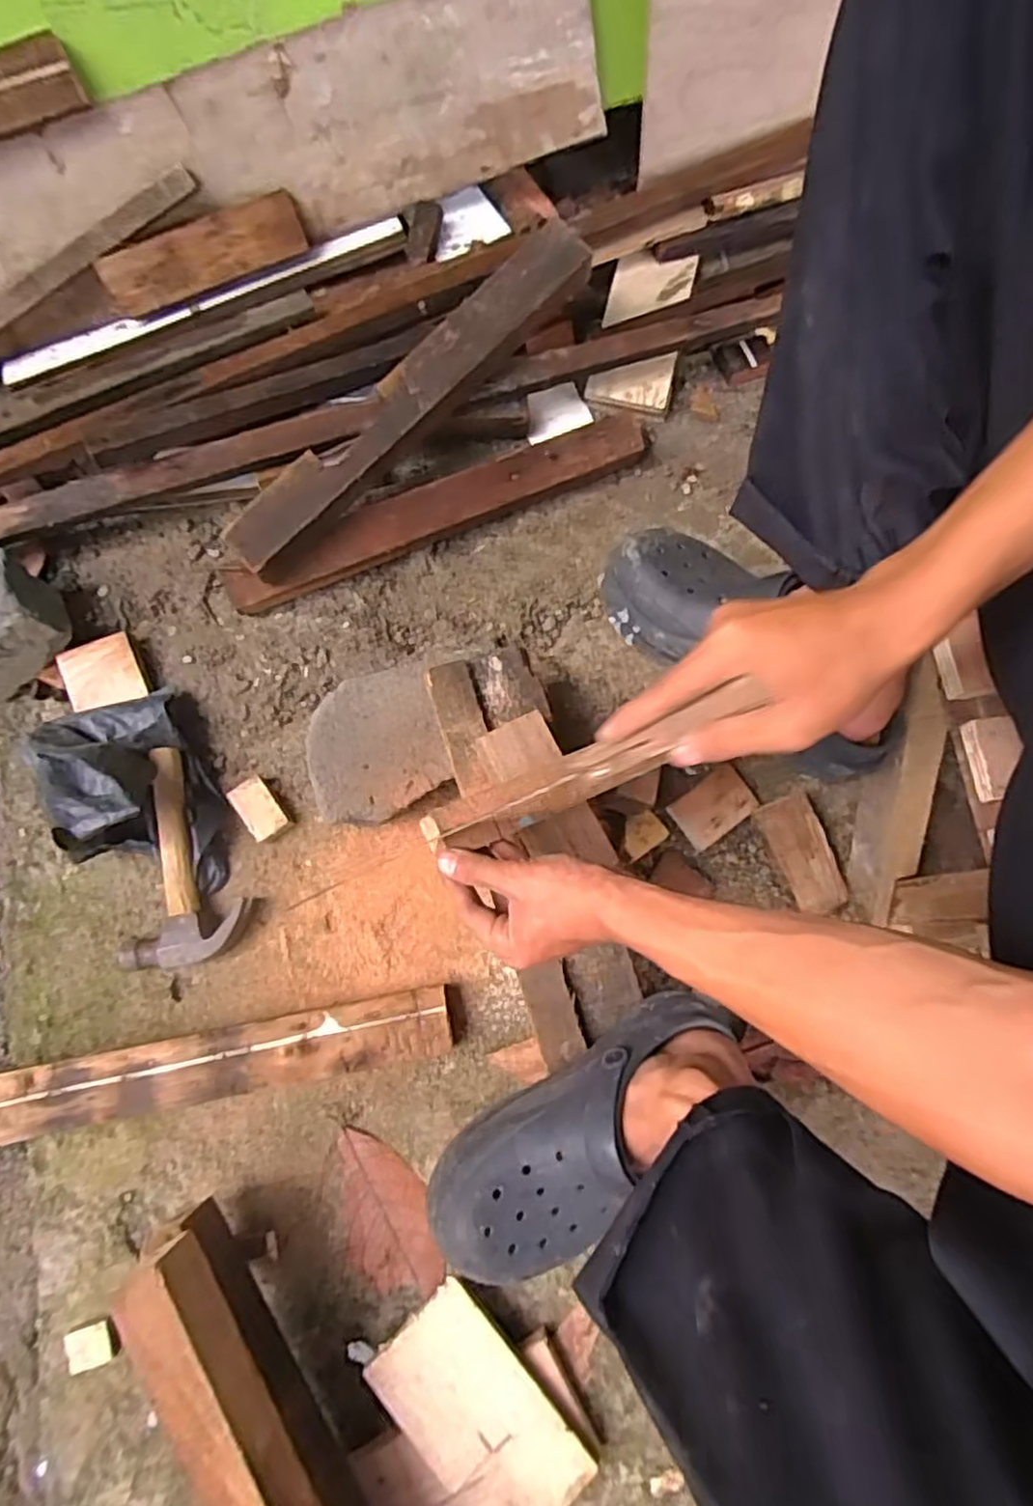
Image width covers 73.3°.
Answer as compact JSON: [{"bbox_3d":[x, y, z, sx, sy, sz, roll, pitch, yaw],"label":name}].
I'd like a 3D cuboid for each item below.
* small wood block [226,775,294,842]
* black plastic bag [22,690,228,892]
[{"bbox_3d":[-0.259,0.057,0.704,0.037,0.030,0.064,-36,78,-8],"label":"small wood block"},{"bbox_3d":[-0.375,0.037,0.667,0.129,0.121,0.219,-24,76,-5],"label":"black plastic bag"}]

